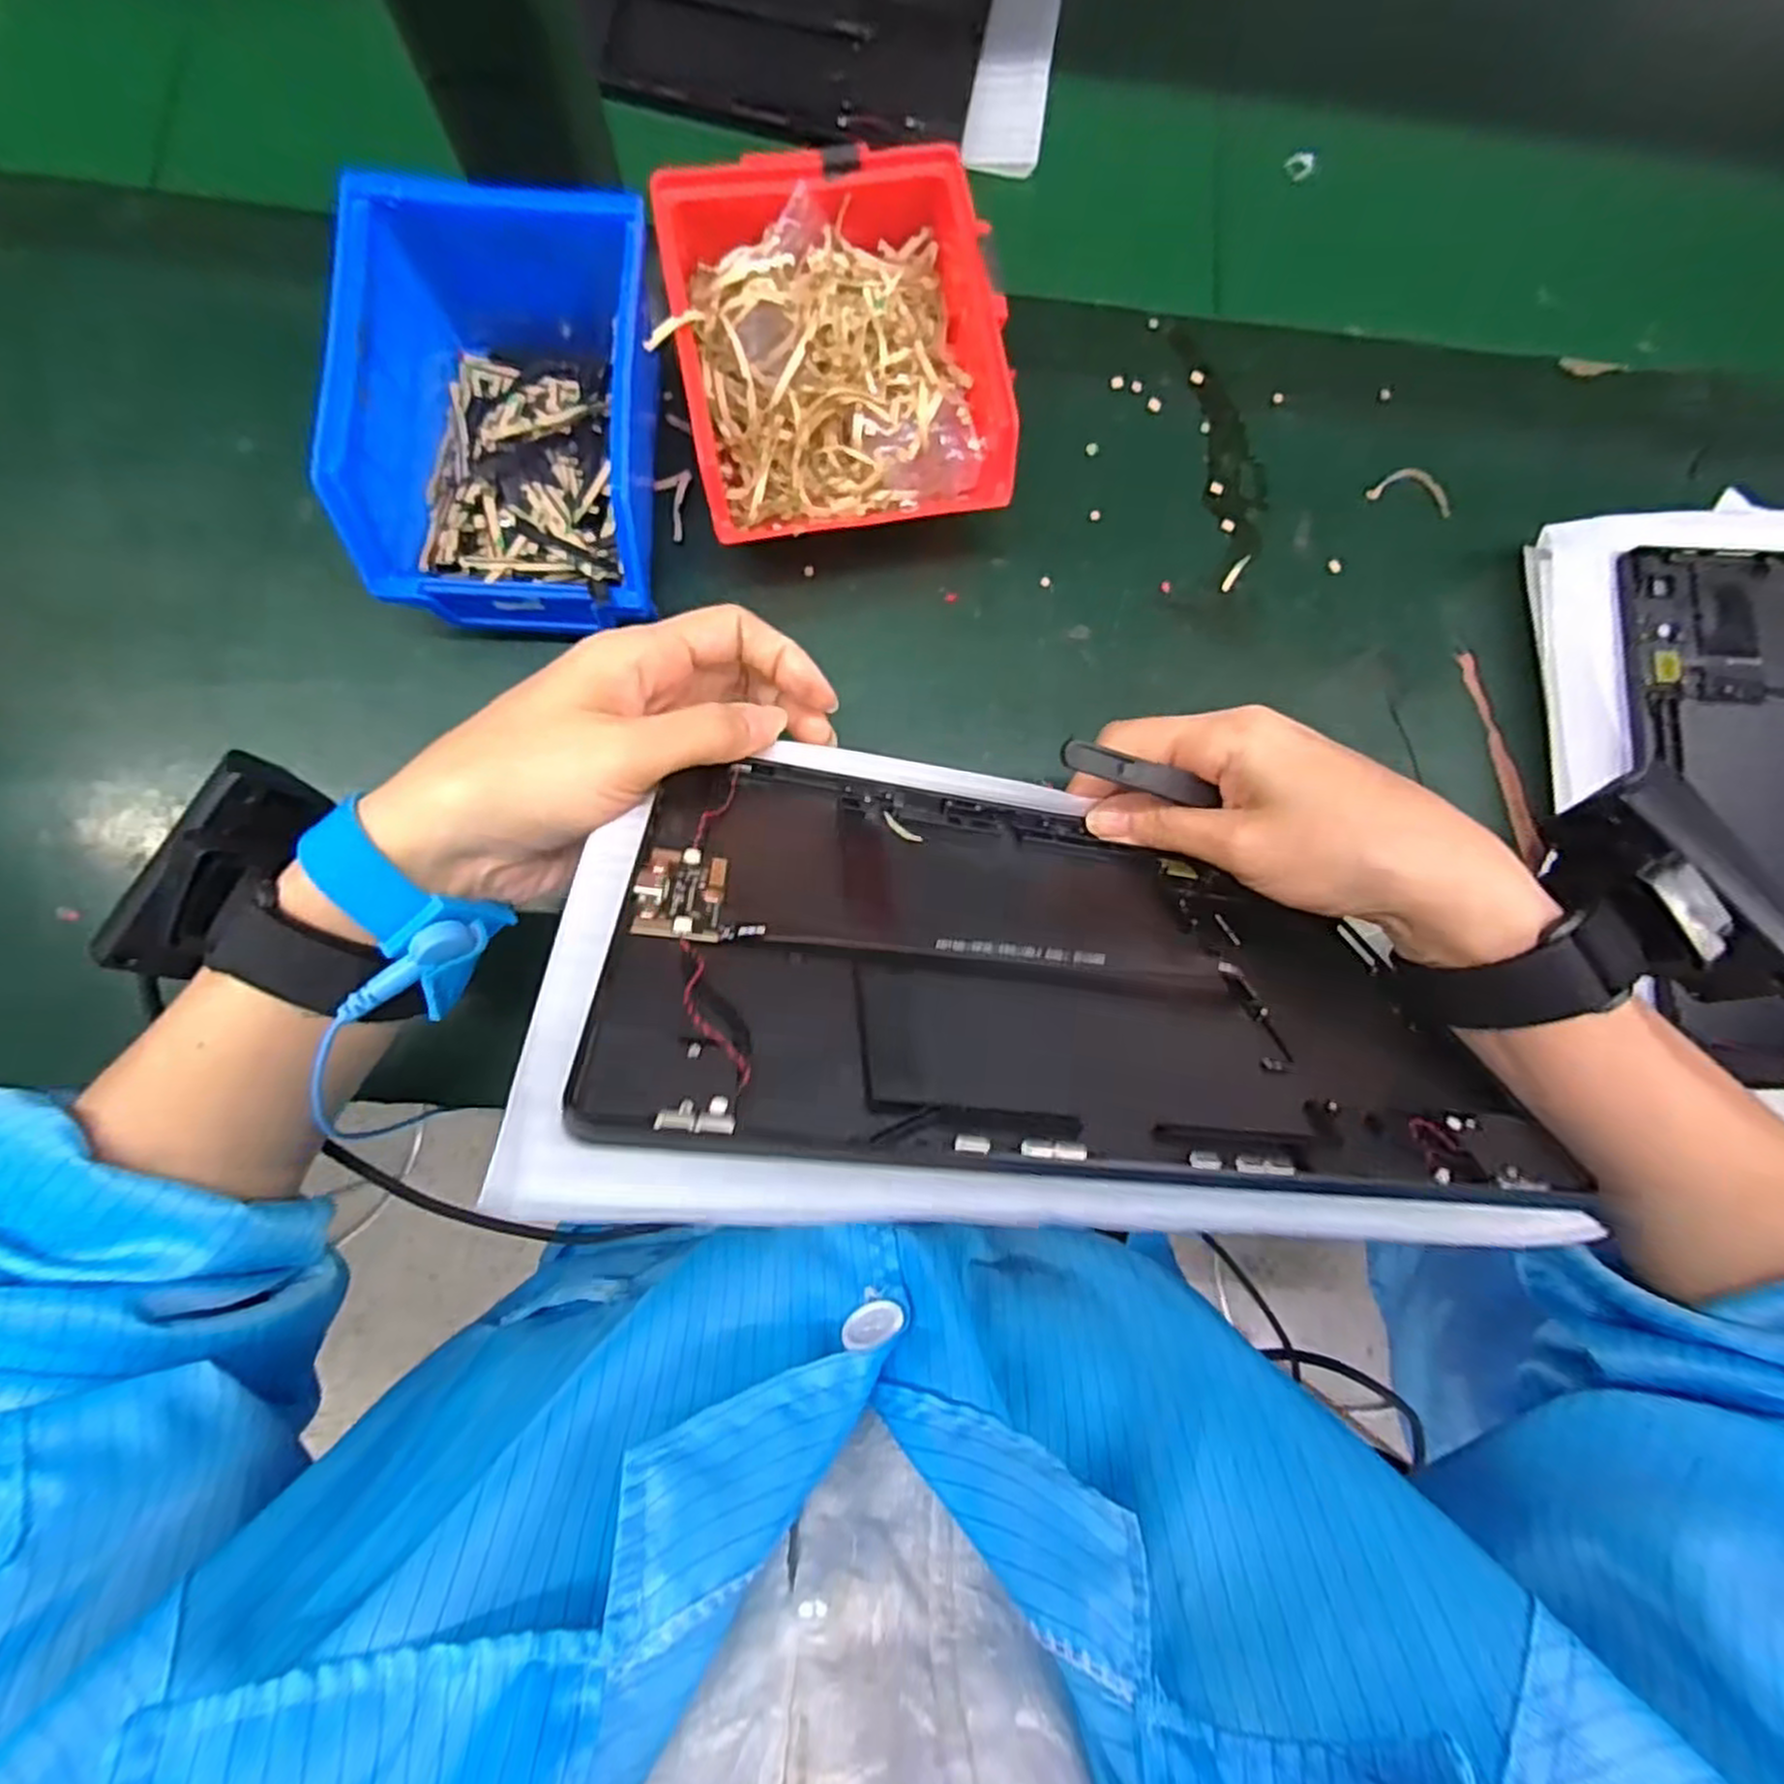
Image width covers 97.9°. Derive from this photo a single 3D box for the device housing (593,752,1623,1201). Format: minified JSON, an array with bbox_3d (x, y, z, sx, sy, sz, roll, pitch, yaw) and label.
[{"bbox_3d":[0.048,0.015,0.222,0.232,0.154,0.008,9,123,-12],"label":"device housing"}]

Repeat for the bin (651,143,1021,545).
[{"bbox_3d":[-0.022,-0.213,0.323,0.120,0.070,0.130,-10,83,-6],"label":"bin"}]

